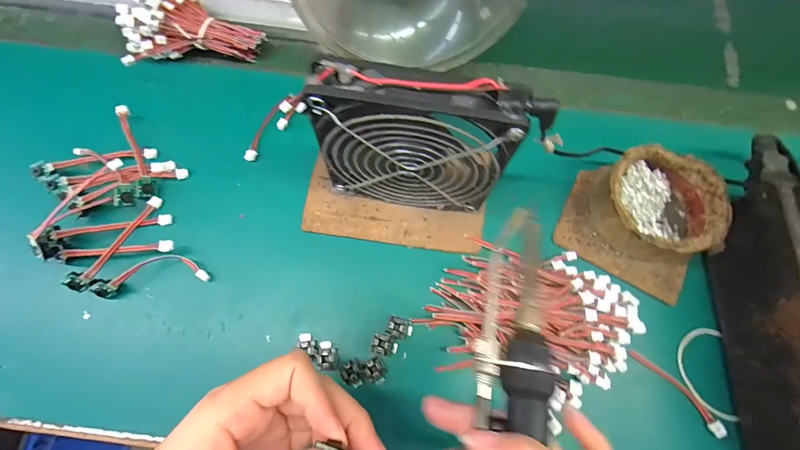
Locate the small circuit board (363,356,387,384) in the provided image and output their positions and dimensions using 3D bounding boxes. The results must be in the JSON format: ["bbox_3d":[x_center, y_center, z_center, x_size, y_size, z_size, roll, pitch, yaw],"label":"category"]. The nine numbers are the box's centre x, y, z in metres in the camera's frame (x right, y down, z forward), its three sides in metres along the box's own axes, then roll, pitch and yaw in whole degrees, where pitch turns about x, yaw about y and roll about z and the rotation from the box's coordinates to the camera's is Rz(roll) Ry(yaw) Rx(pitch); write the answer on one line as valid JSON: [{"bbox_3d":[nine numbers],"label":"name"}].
[{"bbox_3d":[-0.017,0.102,0.247,0.014,0.007,0.017,-39,77,-13],"label":"small circuit board"}]

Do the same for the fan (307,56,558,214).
[{"bbox_3d":[0.011,-0.046,0.234,0.121,0.128,0.028,10,72,2],"label":"fan"}]

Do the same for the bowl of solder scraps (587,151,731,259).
[{"bbox_3d":[0.199,-0.015,0.275,0.081,0.041,0.081,0,72,-1],"label":"bowl of solder scraps"}]

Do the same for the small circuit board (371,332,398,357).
[{"bbox_3d":[-0.011,0.086,0.253,0.018,0.007,0.014,16,72,4],"label":"small circuit board"}]

